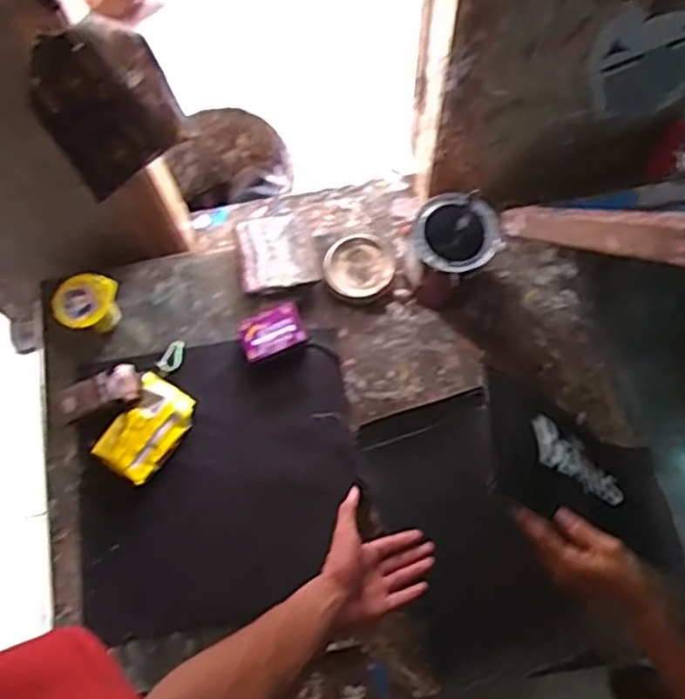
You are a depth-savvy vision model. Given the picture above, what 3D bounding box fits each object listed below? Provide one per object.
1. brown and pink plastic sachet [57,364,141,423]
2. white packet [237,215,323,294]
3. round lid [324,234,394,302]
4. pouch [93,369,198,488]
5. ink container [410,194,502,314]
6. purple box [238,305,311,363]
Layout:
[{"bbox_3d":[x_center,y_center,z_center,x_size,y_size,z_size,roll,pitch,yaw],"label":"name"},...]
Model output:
[{"bbox_3d":[-0.334,0.060,0.934,0.113,0.024,0.050,-22,71,-5],"label":"brown and pink plastic sachet"},{"bbox_3d":[-0.096,-0.141,0.998,0.110,0.025,0.113,-15,70,-3],"label":"white packet"},{"bbox_3d":[0.025,-0.121,0.998,0.096,0.019,0.103,-1,70,2],"label":"round lid"},{"bbox_3d":[-0.262,0.106,0.917,0.091,0.033,0.133,29,74,12],"label":"pouch"},{"bbox_3d":[0.150,-0.128,0.934,0.105,0.146,0.102,-1,70,2],"label":"ink container"},{"bbox_3d":[-0.099,-0.025,0.957,0.093,0.036,0.068,-21,71,-5],"label":"purple box"}]

